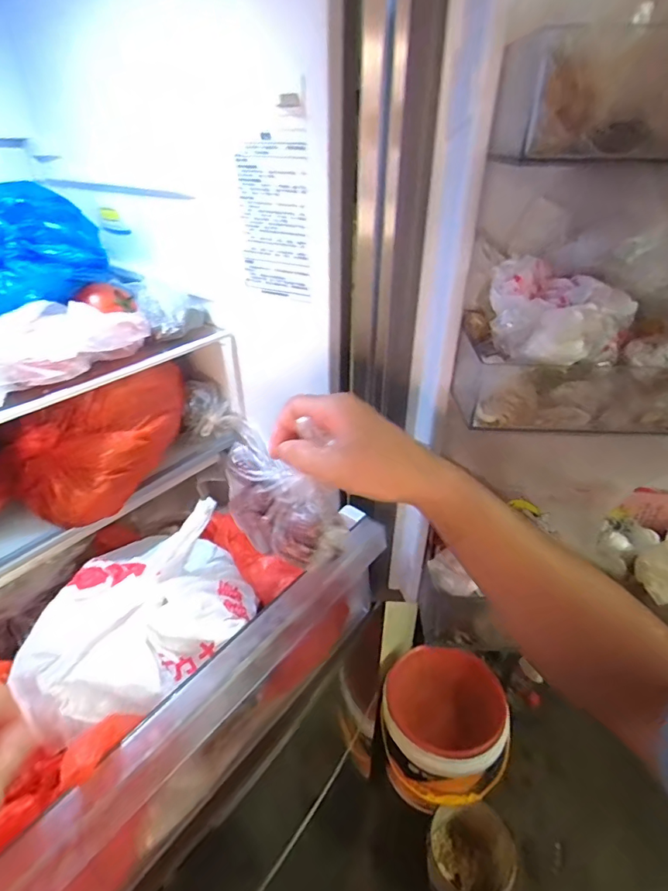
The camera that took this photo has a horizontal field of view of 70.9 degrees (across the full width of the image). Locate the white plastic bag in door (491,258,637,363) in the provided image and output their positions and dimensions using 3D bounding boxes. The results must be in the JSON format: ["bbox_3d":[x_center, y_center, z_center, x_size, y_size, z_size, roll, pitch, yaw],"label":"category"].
[{"bbox_3d":[0.155,-0.093,0.331,0.096,0.053,0.071,20,38,26],"label":"white plastic bag in door"}]

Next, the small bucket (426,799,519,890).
[{"bbox_3d":[0.369,1.126,1.269,0.230,0.178,0.219,1,33,0],"label":"small bucket"}]

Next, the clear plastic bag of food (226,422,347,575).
[{"bbox_3d":[-0.043,0.040,0.371,0.052,0.071,0.118,-27,43,-36],"label":"clear plastic bag of food"}]

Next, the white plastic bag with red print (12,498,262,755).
[{"bbox_3d":[-0.161,0.139,0.401,0.192,0.080,0.137,-25,41,-33],"label":"white plastic bag with red print"}]

